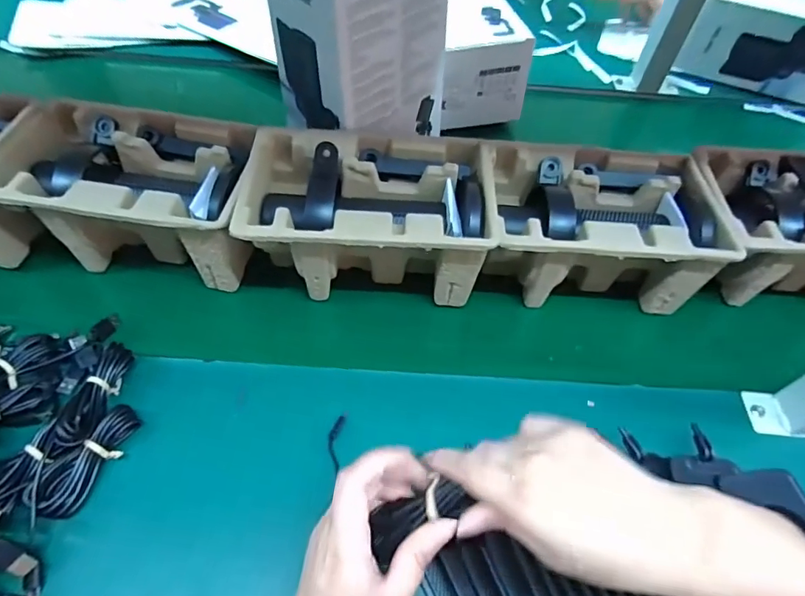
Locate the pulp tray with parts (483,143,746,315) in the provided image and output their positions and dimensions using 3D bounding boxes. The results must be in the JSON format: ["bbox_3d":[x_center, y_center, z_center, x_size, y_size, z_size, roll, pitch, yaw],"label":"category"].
[{"bbox_3d":[0.192,-0.069,0.504,0.220,0.102,0.138,1,53,-2],"label":"pulp tray with parts"}]

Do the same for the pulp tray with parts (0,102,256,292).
[{"bbox_3d":[-0.259,-0.100,0.482,0.230,0.096,0.153,4,53,0],"label":"pulp tray with parts"}]

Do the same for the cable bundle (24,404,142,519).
[{"bbox_3d":[-0.238,0.122,0.377,0.030,0.022,0.086,25,56,16],"label":"cable bundle"}]

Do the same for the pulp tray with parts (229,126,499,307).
[{"bbox_3d":[-0.030,-0.078,0.494,0.228,0.101,0.141,1,53,-2],"label":"pulp tray with parts"}]

